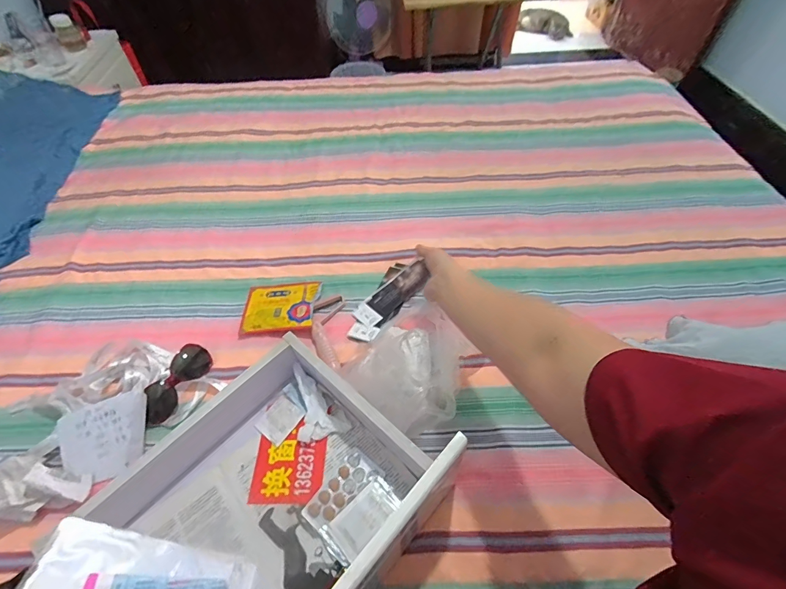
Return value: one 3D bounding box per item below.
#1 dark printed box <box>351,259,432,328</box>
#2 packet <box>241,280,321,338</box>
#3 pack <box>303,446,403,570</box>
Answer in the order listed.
[{"bbox_3d":[0.002,-0.004,0.732,0.054,0.017,0.173,37,63,26],"label":"dark printed box"},{"bbox_3d":[-0.214,0.020,0.724,0.140,0.019,0.122,-3,54,-1],"label":"packet"},{"bbox_3d":[-0.053,0.280,0.507,0.094,0.020,0.108,37,62,24],"label":"pack"}]

